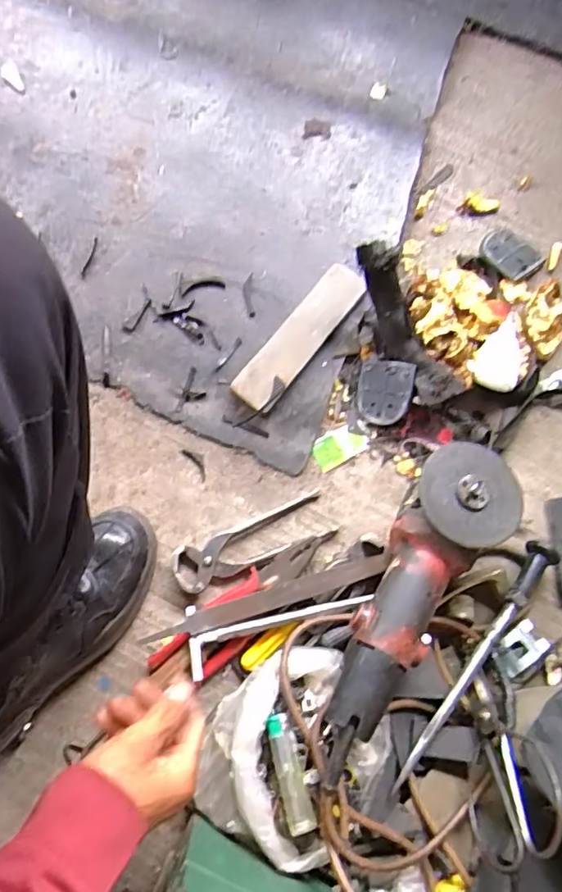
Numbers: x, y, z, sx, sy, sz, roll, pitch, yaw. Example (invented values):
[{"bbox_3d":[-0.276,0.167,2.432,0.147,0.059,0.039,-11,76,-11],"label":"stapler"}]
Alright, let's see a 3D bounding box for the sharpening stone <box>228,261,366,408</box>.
[{"bbox_3d":[0.020,-0.113,0.593,0.041,0.024,0.180,37,79,7],"label":"sharpening stone"}]

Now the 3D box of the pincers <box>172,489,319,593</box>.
[{"bbox_3d":[-0.030,0.093,0.547,0.153,0.018,0.045,-22,78,-6],"label":"pincers"}]

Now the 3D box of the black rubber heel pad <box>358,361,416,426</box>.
[{"bbox_3d":[0.105,-0.054,0.582,0.054,0.004,0.063,7,93,20],"label":"black rubber heel pad"}]

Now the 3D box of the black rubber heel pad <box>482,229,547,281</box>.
[{"bbox_3d":[0.254,-0.213,0.635,0.064,0.004,0.050,42,80,8],"label":"black rubber heel pad"}]

